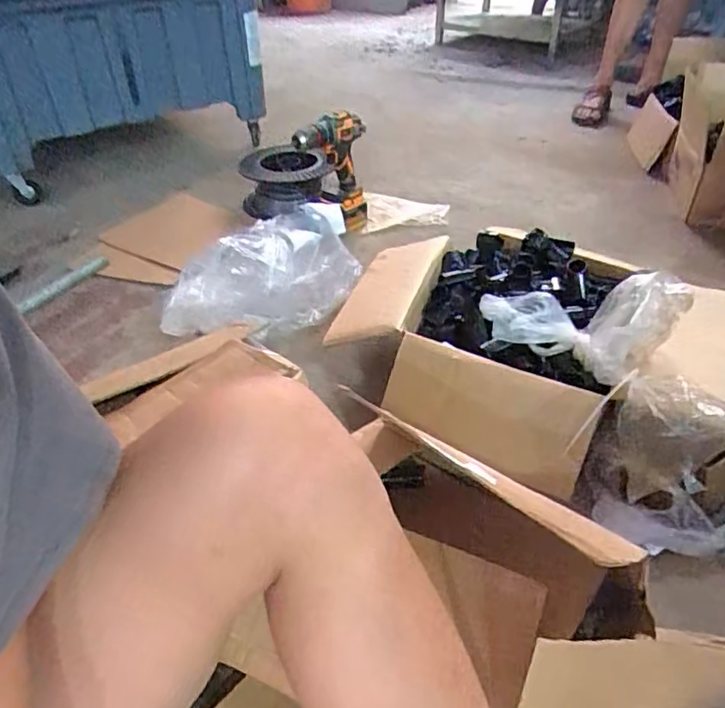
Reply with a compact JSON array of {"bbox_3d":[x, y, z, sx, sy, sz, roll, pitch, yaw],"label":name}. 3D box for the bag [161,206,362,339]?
[{"bbox_3d":[-0.168,-0.120,1.013,0.174,0.145,0.329,28,48,32],"label":"bag"}]

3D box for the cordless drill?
[{"bbox_3d":[-0.063,-0.381,1.264,0.150,0.241,0.090,1,39,3],"label":"cordless drill"}]

